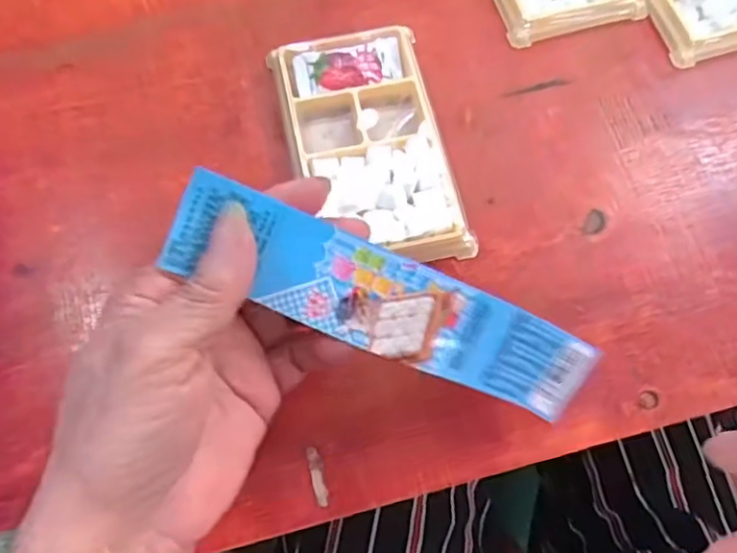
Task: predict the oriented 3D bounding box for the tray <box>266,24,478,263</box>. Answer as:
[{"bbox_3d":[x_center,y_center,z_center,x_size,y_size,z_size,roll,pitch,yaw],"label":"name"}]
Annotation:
[{"bbox_3d":[0.000,-0.066,0.319,0.077,0.015,0.133,-12,71,-5],"label":"tray"}]

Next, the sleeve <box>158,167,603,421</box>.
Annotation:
[{"bbox_3d":[0.009,0.011,0.236,0.165,0.009,0.036,23,96,-15],"label":"sleeve"}]

